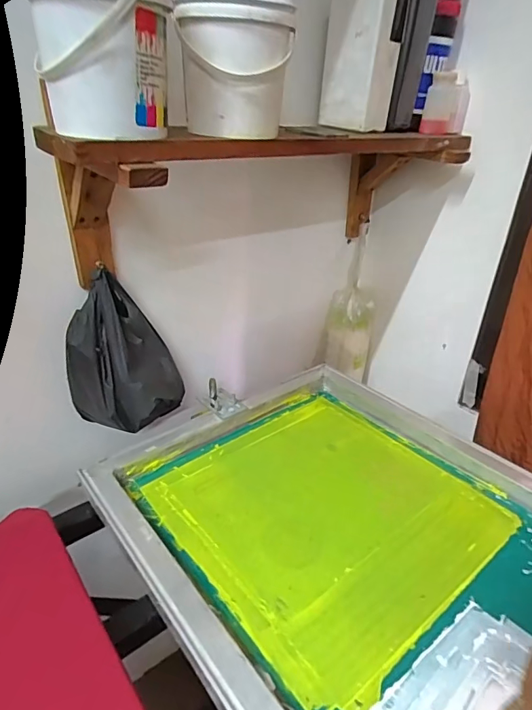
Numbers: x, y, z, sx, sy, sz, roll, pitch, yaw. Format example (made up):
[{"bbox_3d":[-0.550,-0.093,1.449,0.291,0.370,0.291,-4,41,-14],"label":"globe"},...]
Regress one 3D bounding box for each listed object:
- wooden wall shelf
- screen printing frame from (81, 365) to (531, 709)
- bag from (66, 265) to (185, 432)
[{"bbox_3d":[0.024,-0.227,0.659,0.615,0.186,0.213,-16,32,-36],"label":"wooden wall shelf"},{"bbox_3d":[0.141,0.217,0.499,0.459,0.040,0.652,-21,34,-32],"label":"screen printing frame"},{"bbox_3d":[-0.210,0.012,0.650,0.154,0.241,0.069,-2,26,-12],"label":"bag"}]

